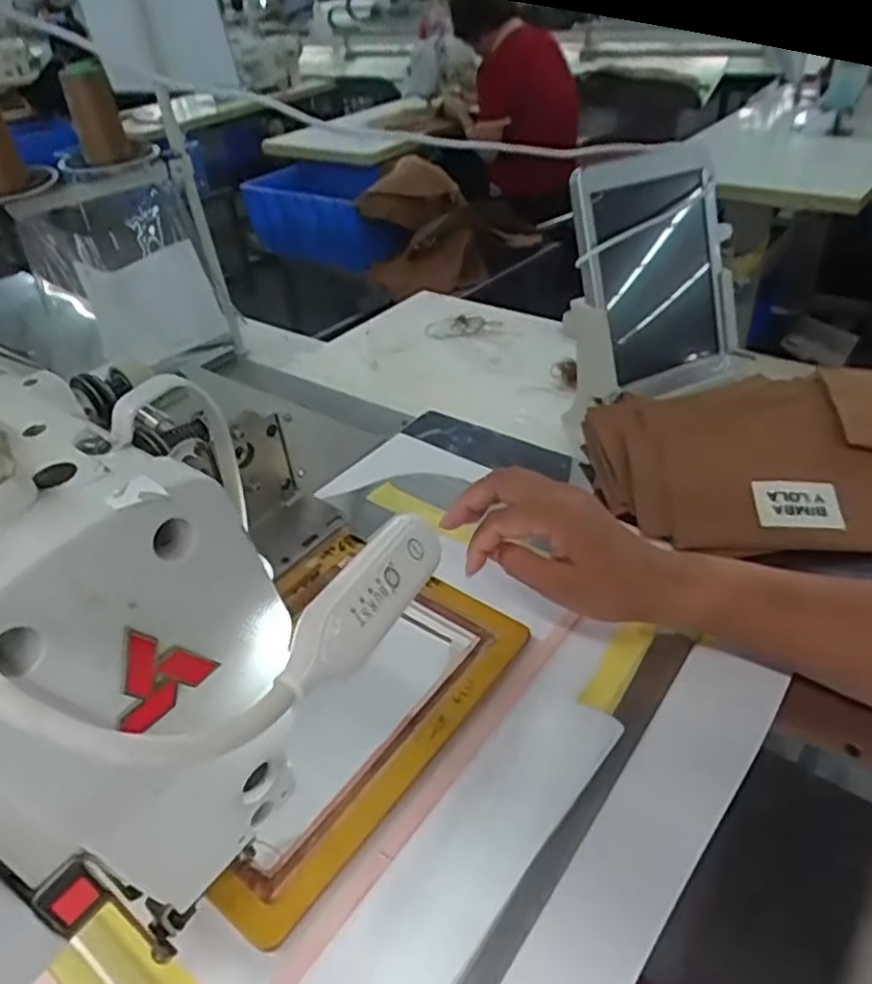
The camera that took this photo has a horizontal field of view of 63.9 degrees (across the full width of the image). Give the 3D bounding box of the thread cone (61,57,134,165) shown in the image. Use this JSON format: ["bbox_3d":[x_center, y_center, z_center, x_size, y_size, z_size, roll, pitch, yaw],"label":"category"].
[{"bbox_3d":[-0.430,-0.478,0.880,0.049,0.110,0.055,-23,41,-21],"label":"thread cone"}]

